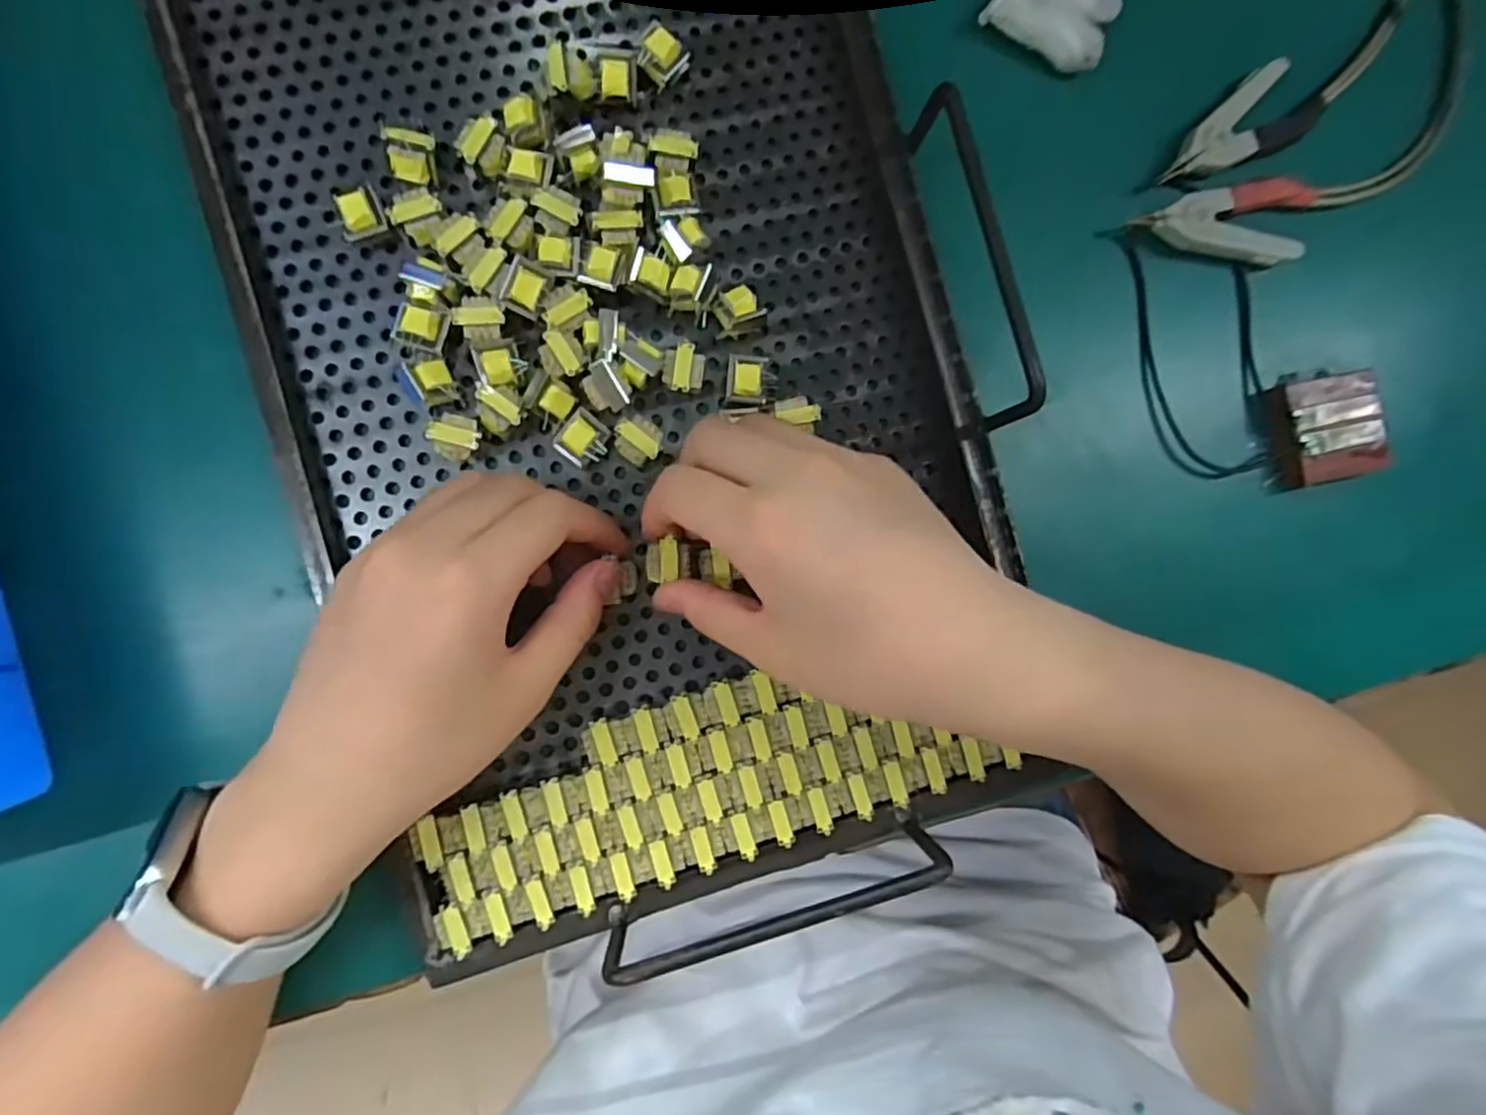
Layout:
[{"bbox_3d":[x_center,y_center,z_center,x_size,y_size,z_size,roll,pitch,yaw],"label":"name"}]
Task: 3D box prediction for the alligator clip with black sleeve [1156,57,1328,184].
[{"bbox_3d":[0.234,-0.197,0.321,0.093,0.008,0.037,-43,94,-5],"label":"alligator clip with black sleeve"}]

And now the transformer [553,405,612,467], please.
[{"bbox_3d":[-0.065,-0.047,0.281,0.019,0.017,0.020,35,86,-5],"label":"transformer"}]

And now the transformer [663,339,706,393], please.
[{"bbox_3d":[-0.025,-0.076,0.284,0.016,0.017,0.019,8,89,-6],"label":"transformer"}]

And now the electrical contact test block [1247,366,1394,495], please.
[{"bbox_3d":[0.272,-0.061,0.327,0.056,0.025,0.052,-8,90,-7],"label":"electrical contact test block"}]

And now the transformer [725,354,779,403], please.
[{"bbox_3d":[0.003,-0.072,0.286,0.021,0.017,0.017,1,89,-7],"label":"transformer"}]

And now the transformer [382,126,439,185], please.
[{"bbox_3d":[-0.131,-0.157,0.273,0.018,0.018,0.016,8,89,-6],"label":"transformer"}]

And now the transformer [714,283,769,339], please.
[{"bbox_3d":[-0.001,-0.101,0.286,0.021,0.018,0.017,-14,91,-7],"label":"transformer"}]

